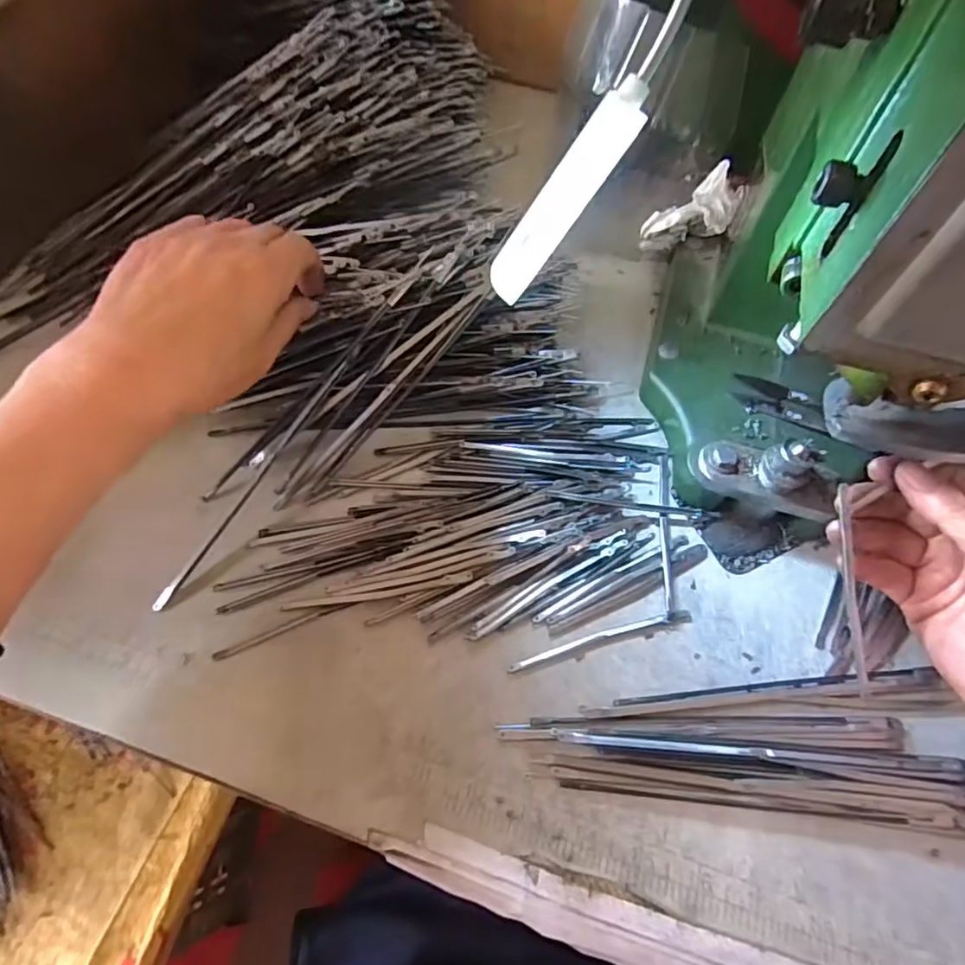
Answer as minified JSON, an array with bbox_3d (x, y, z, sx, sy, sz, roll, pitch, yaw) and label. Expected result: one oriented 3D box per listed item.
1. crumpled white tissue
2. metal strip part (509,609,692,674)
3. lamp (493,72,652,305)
[{"bbox_3d":[0.142,-0.178,0.396,0.069,0.032,0.027,-22,56,31],"label":"crumpled white tissue"},{"bbox_3d":[0.060,0.078,0.295,0.098,0.004,0.007,-13,62,-10],"label":"metal strip part"},{"bbox_3d":[0.032,-0.112,0.232,0.015,0.088,0.013,-4,52,-50],"label":"lamp"}]

